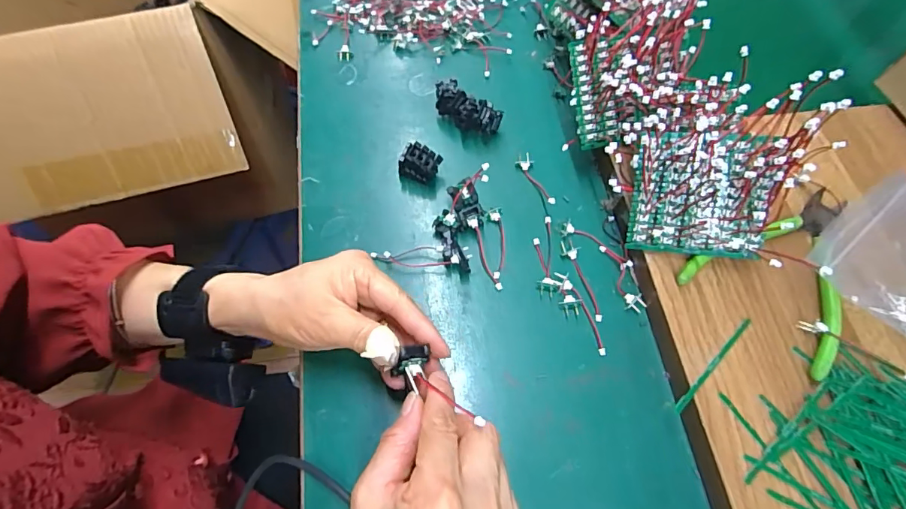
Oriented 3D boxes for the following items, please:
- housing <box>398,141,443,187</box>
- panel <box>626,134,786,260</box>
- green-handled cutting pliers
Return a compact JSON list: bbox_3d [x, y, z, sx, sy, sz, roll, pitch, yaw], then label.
[{"bbox_3d":[-0.027,-0.076,0.386,0.032,0.029,0.021,18,65,8],"label":"housing"},{"bbox_3d":[0.168,-0.038,0.310,0.084,0.010,0.081,4,111,13],"label":"panel"},{"bbox_3d":[0.240,0.001,0.321,0.103,0.021,0.136,40,70,17],"label":"green-handled cutting pliers"}]

